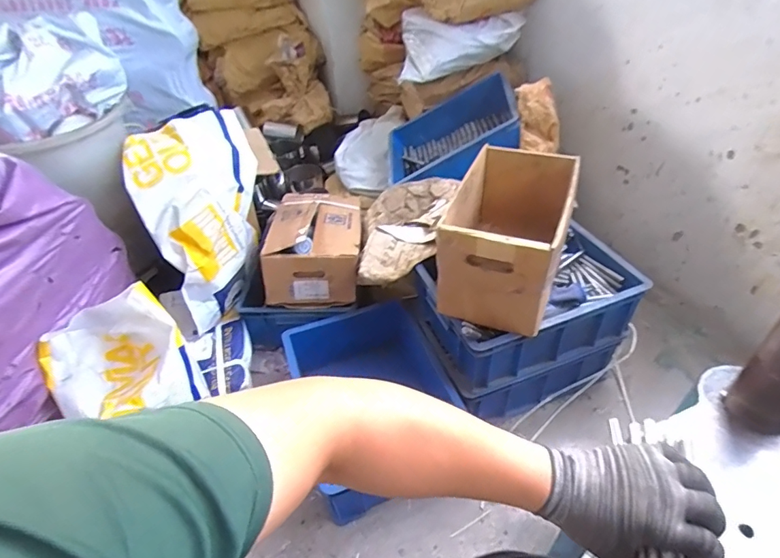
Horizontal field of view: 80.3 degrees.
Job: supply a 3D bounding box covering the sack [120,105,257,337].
[{"bbox_3d":[-0.430,-0.152,1.101,0.248,0.377,0.332,-16,43,-14],"label":"sack"}]

